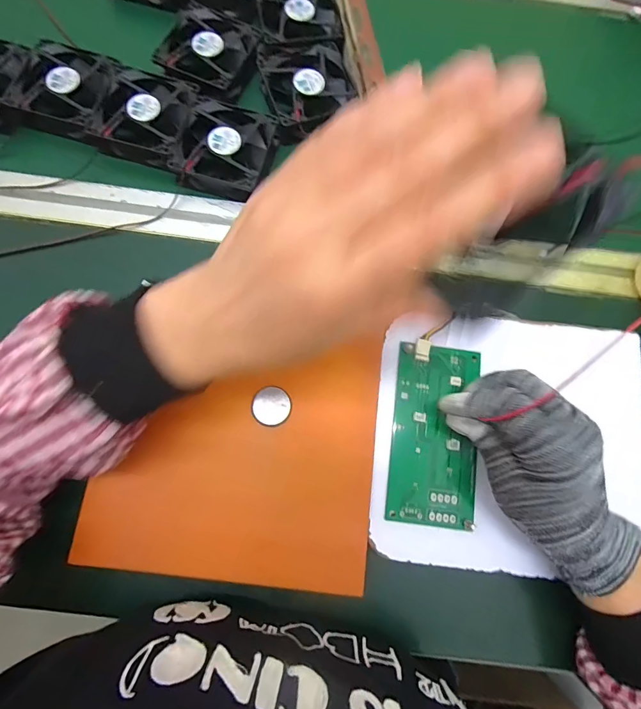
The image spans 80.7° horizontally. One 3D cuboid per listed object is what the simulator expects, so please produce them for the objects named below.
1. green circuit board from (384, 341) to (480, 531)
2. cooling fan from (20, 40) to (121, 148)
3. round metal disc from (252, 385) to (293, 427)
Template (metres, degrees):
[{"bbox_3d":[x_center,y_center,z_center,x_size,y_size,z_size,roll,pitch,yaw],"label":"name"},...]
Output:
[{"bbox_3d":[0.087,0.059,0.288,0.065,0.007,0.134,6,78,0],"label":"green circuit board"},{"bbox_3d":[-0.230,-0.238,0.351,0.078,0.031,0.088,8,74,1],"label":"cooling fan"},{"bbox_3d":[-0.037,0.039,0.283,0.028,0.004,0.029,0,74,-2],"label":"round metal disc"}]

